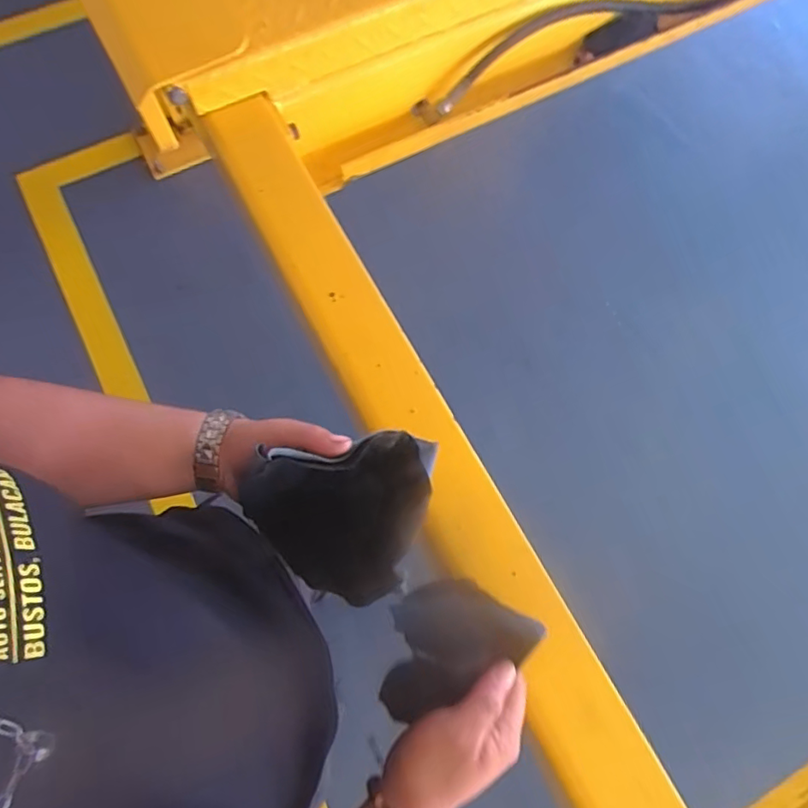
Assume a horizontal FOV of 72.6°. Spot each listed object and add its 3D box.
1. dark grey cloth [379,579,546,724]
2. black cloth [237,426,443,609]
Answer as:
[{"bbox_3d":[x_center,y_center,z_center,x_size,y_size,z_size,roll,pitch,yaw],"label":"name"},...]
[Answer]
[{"bbox_3d":[0.032,0.176,0.420,0.119,0.059,0.073,-23,75,-8],"label":"dark grey cloth"},{"bbox_3d":[-0.050,0.090,0.415,0.145,0.088,0.111,-5,73,-3],"label":"black cloth"}]

